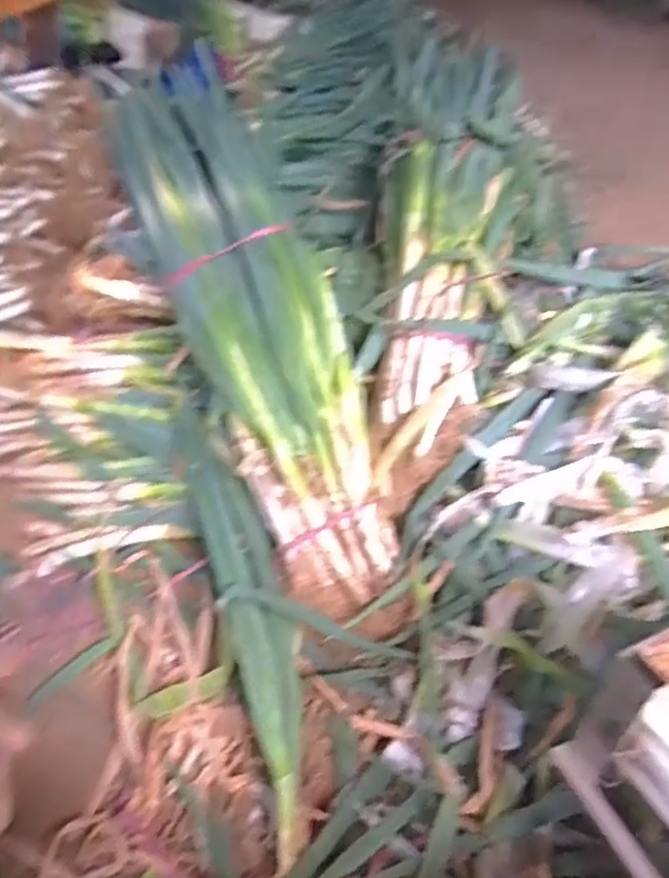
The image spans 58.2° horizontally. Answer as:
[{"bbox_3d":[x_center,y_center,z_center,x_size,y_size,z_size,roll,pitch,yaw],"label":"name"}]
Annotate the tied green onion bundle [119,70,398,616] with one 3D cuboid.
[{"bbox_3d":[-0.156,-0.261,1.020,0.217,0.138,0.812,-18,81,-22],"label":"tied green onion bundle"}]

